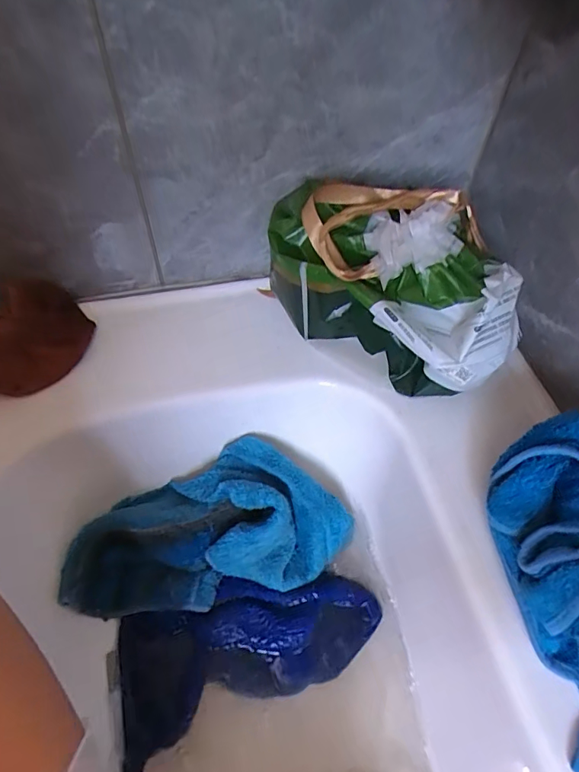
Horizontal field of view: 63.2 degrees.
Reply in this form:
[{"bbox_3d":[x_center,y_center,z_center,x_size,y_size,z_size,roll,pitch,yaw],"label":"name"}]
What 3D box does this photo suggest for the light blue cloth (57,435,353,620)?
[{"bbox_3d":[-0.062,0.112,0.375,0.221,0.062,0.109,-12,56,-12],"label":"light blue cloth"}]

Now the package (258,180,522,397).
[{"bbox_3d":[0.073,-0.081,0.356,0.203,0.103,0.103,30,58,17],"label":"package"}]

